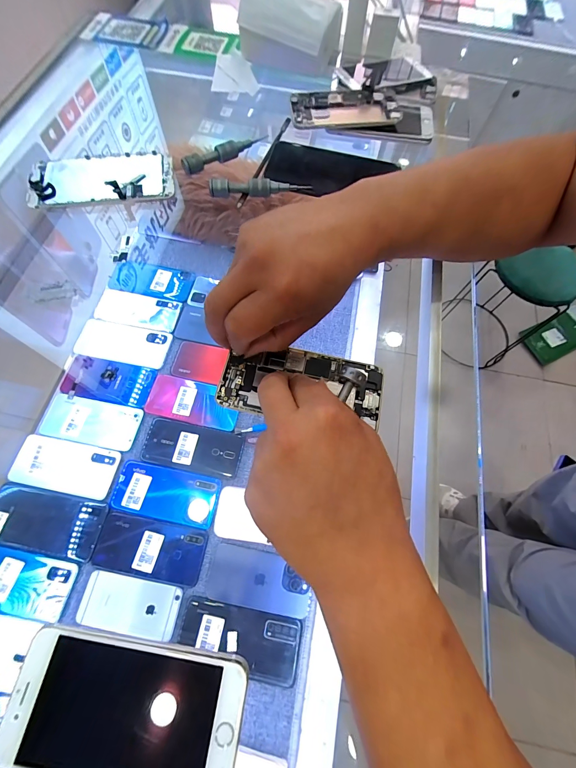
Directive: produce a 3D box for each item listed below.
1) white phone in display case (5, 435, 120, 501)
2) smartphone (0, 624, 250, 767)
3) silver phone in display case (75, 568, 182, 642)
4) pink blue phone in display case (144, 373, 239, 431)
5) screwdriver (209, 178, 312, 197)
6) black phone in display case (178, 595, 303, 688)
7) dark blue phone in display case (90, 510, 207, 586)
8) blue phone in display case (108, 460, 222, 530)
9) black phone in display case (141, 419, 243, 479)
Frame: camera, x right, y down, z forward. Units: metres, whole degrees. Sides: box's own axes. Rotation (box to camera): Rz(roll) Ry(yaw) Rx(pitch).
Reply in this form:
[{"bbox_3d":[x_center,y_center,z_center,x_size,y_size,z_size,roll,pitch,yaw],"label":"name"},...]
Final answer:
[{"bbox_3d":[-0.362,0.133,0.498,0.162,0.005,0.076,11,68,2],"label":"white phone in display case"},{"bbox_3d":[-0.095,0.191,0.179,0.133,0.007,0.064,9,68,1],"label":"smartphone"},{"bbox_3d":[-0.221,0.309,0.429,0.135,0.006,0.063,11,68,2],"label":"silver phone in display case"},{"bbox_3d":[-0.167,0.031,0.543,0.160,0.006,0.075,12,68,2],"label":"pink blue phone in display case"},{"bbox_3d":[-0.031,-0.218,0.339,0.108,0.016,0.013,-2,68,-3],"label":"screwdriver"},{"bbox_3d":[-0.065,0.349,0.417,0.163,0.013,0.074,12,68,2],"label":"black phone in display case"},{"bbox_3d":[-0.205,0.243,0.456,0.157,0.004,0.074,11,68,2],"label":"dark blue phone in display case"},{"bbox_3d":[-0.193,0.173,0.484,0.161,0.004,0.076,12,68,2],"label":"blue phone in display case"},{"bbox_3d":[-0.159,0.105,0.511,0.161,0.007,0.073,12,68,2],"label":"black phone in display case"}]

